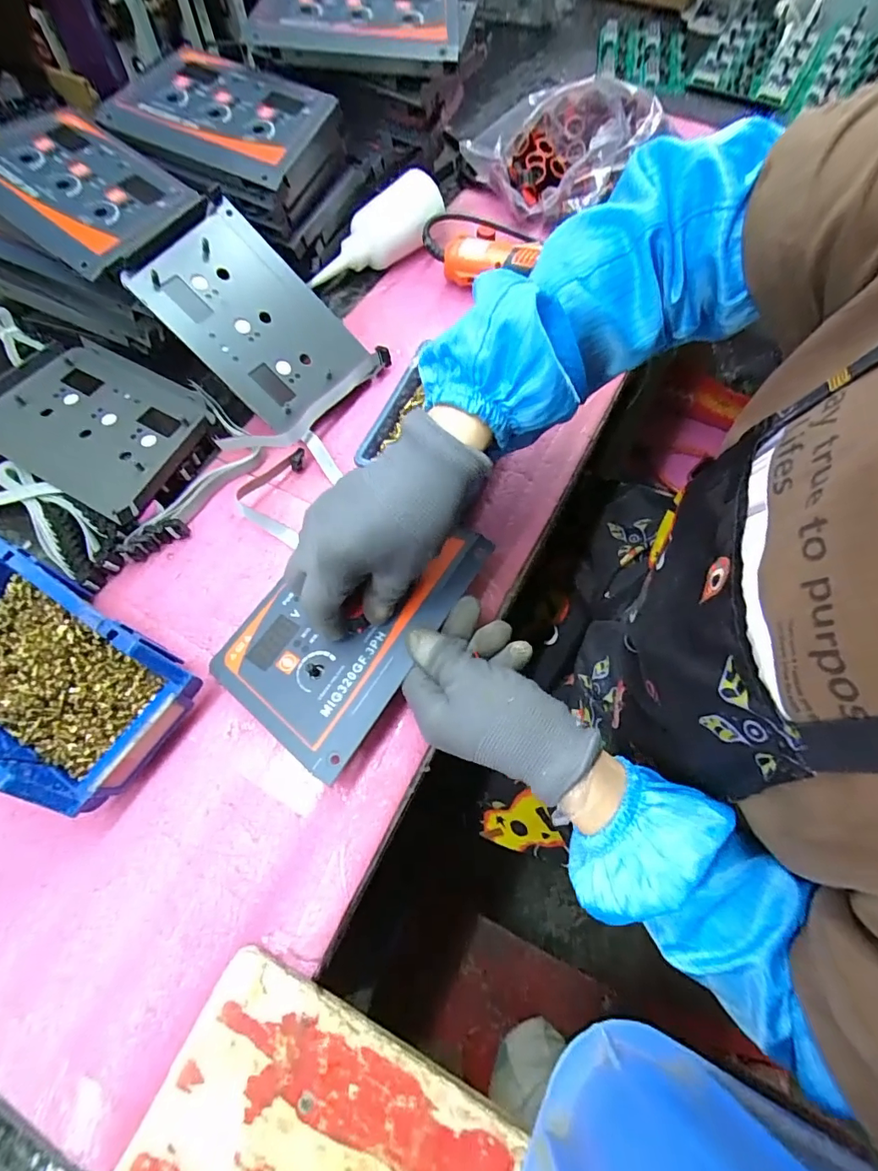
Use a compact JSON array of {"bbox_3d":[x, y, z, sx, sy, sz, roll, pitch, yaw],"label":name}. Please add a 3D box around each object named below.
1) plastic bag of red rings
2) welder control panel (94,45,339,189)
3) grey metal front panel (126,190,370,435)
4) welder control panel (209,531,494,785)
[{"bbox_3d":[0.142,-0.492,0.546,0.214,0.078,0.145,-29,69,-14],"label":"plastic bag of red rings"},{"bbox_3d":[-0.194,-0.413,0.425,0.181,0.033,0.118,19,67,7],"label":"welder control panel"},{"bbox_3d":[-0.160,-0.232,0.425,0.165,0.011,0.121,46,70,-15],"label":"grey metal front panel"},{"bbox_3d":[-0.061,0.018,0.349,0.124,0.010,0.188,31,70,21],"label":"welder control panel"}]

